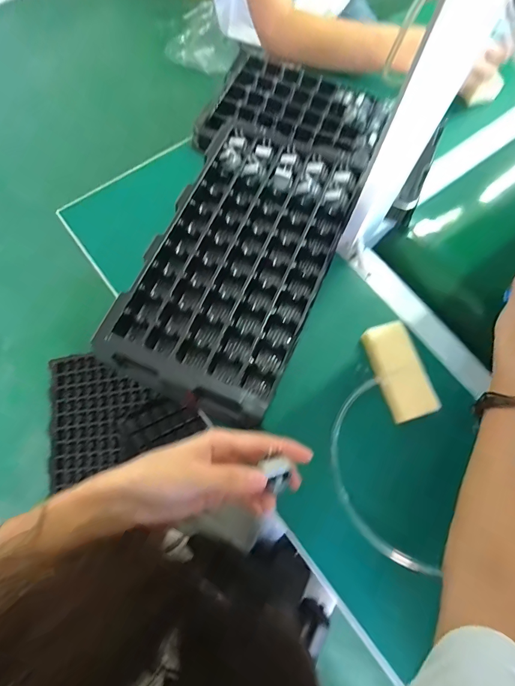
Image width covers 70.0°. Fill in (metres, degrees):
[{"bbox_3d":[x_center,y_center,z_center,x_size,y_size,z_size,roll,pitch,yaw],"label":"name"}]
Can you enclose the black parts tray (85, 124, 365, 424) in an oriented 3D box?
[{"bbox_3d":[-0.021,-0.102,0.445,0.198,0.033,0.360,22,73,6],"label":"black parts tray"}]

